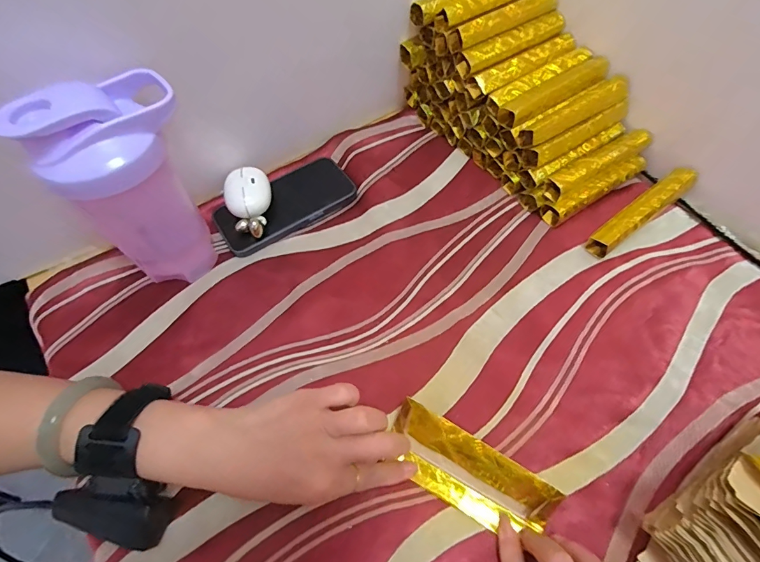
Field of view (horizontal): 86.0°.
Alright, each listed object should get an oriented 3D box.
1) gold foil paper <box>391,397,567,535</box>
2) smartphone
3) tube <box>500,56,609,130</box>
[{"bbox_3d":[0.063,0.138,0.299,0.120,0.017,0.051,28,100,17],"label":"gold foil paper"},{"bbox_3d":[-0.101,-0.083,0.440,0.147,0.017,0.074,-33,62,-17],"label":"smartphone"},{"bbox_3d":[0.185,-0.195,0.424,0.133,0.025,0.026,-28,61,-15],"label":"tube"}]

